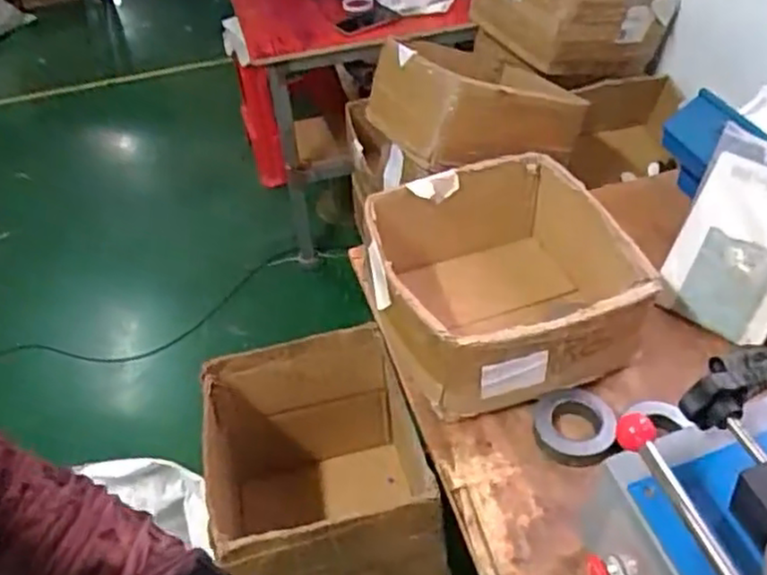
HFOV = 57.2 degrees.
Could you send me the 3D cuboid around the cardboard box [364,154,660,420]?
[{"bbox_3d":[0.165,-0.008,1.020,0.340,0.177,0.333,-12,44,-8],"label":"cardboard box"}]

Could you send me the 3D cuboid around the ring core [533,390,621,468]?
[{"bbox_3d":[0.256,0.188,0.938,0.106,0.041,0.102,-2,44,2],"label":"ring core"}]

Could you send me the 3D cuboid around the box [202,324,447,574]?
[{"bbox_3d":[-0.100,0.317,1.097,0.291,0.363,0.352,-11,44,-7],"label":"box"}]

